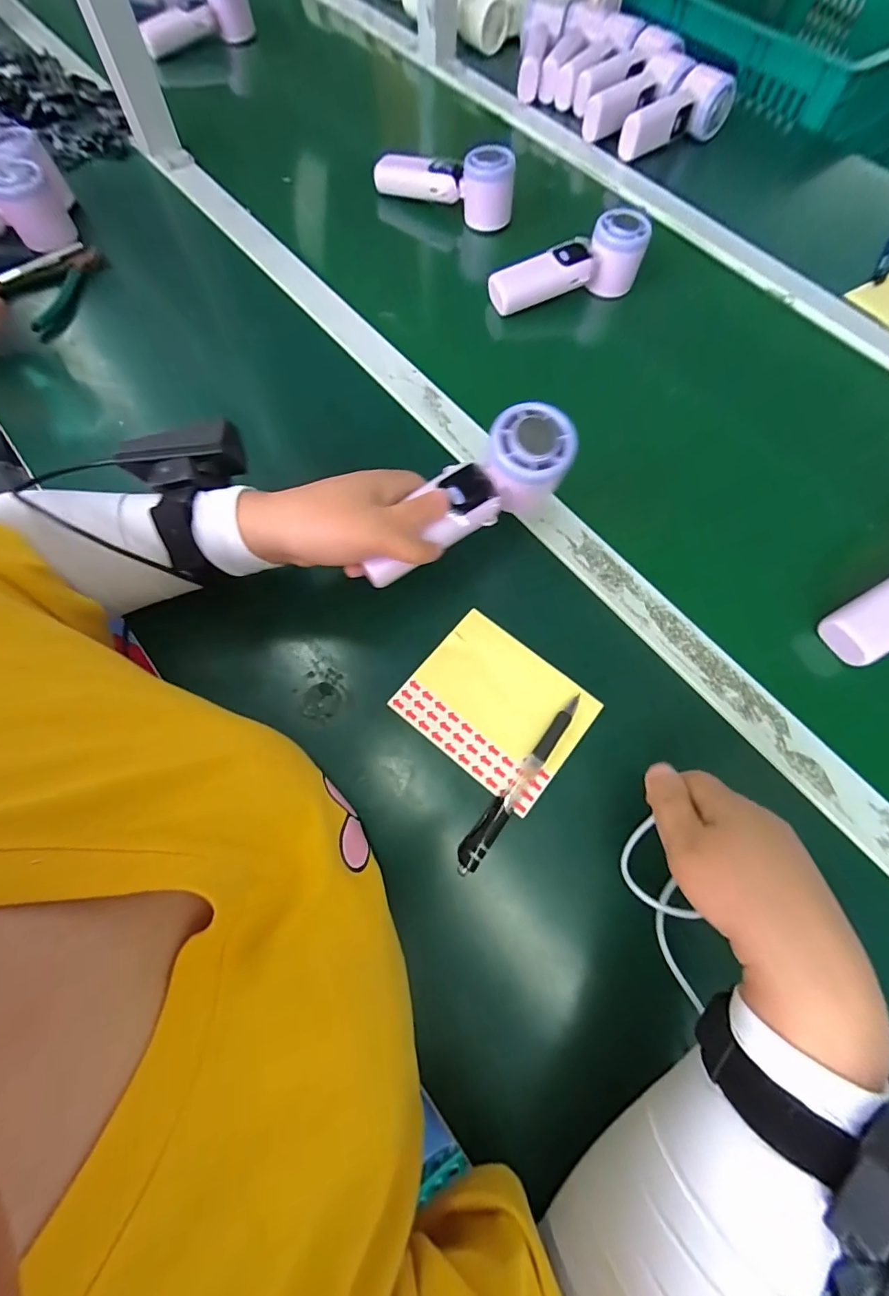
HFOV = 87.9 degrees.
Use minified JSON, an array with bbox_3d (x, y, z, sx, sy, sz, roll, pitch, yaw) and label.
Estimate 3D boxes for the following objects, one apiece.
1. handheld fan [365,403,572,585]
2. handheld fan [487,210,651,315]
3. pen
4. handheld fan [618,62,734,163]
[{"bbox_3d":[0.018,-0.098,0.324,0.166,0.050,0.053,-40,74,0],"label":"handheld fan"},{"bbox_3d":[0.127,-0.401,0.484,0.160,0.060,0.046,-17,71,-11],"label":"handheld fan"},{"bbox_3d":[0.051,0.088,0.310,0.015,0.011,0.138,36,70,9],"label":"pen"},{"bbox_3d":[0.299,-0.680,0.601,0.150,0.063,0.051,-38,77,-17],"label":"handheld fan"}]

